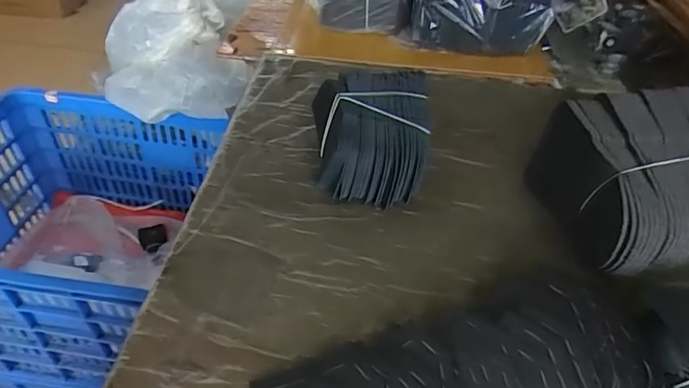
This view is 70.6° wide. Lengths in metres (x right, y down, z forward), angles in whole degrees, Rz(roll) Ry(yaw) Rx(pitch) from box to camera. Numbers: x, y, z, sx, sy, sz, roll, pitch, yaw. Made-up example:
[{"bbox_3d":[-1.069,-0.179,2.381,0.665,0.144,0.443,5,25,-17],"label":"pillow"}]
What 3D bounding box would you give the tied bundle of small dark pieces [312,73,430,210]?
[{"bbox_3d":[0.024,-0.060,0.490,0.114,0.089,0.116,3,43,-4],"label":"tied bundle of small dark pieces"}]

